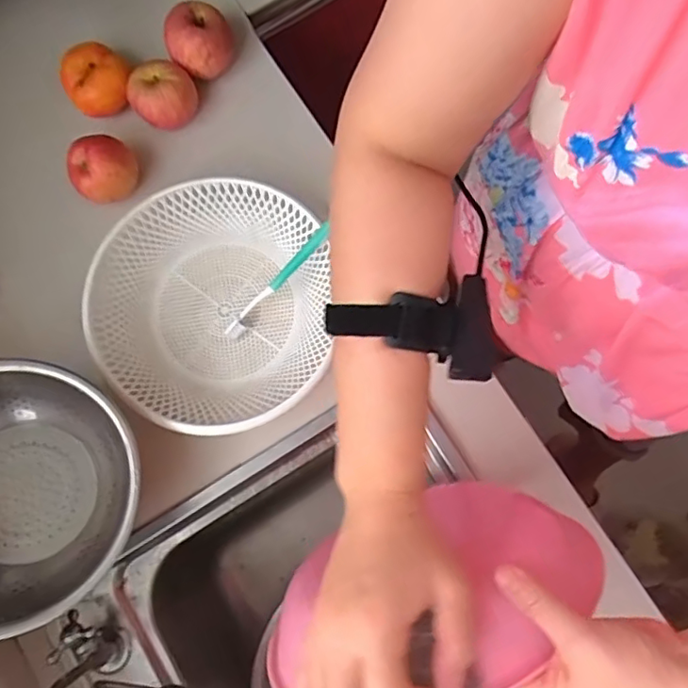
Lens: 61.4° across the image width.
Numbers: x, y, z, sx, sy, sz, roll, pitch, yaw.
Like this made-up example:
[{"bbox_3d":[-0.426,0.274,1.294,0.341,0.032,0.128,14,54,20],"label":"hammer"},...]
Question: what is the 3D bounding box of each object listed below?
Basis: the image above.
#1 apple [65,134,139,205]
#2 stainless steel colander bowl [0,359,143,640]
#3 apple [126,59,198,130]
[{"bbox_3d":[-0.263,-0.189,0.629,0.061,0.073,0.065,0,79,1],"label":"apple"},{"bbox_3d":[-0.301,0.134,0.526,0.224,0.092,0.224,4,73,-12],"label":"stainless steel colander bowl"},{"bbox_3d":[-0.205,-0.283,0.655,0.071,0.057,0.060,-27,79,-4],"label":"apple"}]

